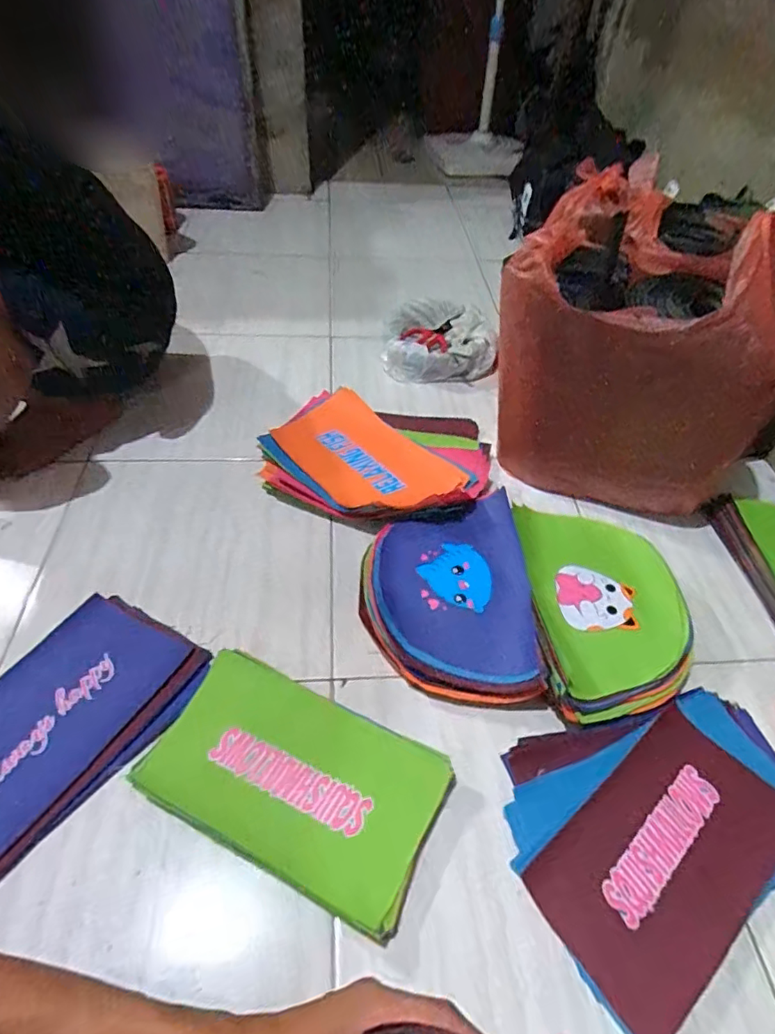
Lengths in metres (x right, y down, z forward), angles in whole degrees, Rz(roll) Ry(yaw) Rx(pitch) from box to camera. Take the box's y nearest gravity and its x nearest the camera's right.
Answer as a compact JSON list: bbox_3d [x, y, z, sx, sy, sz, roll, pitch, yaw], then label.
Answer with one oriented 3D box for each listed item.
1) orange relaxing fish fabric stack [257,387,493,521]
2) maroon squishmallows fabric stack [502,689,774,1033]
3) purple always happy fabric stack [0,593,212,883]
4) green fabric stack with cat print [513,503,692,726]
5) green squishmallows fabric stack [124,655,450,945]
[{"bbox_3d":[-0.020,-0.098,0.901,0.368,0.072,0.272,6,49,0],"label":"orange relaxing fish fabric stack"},{"bbox_3d":[0.293,0.318,0.590,0.326,0.019,0.242,-19,53,-20],"label":"maroon squishmallows fabric stack"},{"bbox_3d":[-0.365,0.230,0.622,0.196,0.028,0.296,30,53,20],"label":"purple always happy fabric stack"},{"bbox_3d":[0.285,0.115,0.730,0.201,0.043,0.305,4,49,-2],"label":"green fabric stack with cat print"},{"bbox_3d":[-0.095,0.272,0.581,0.292,0.028,0.168,22,51,14],"label":"green squishmallows fabric stack"}]

